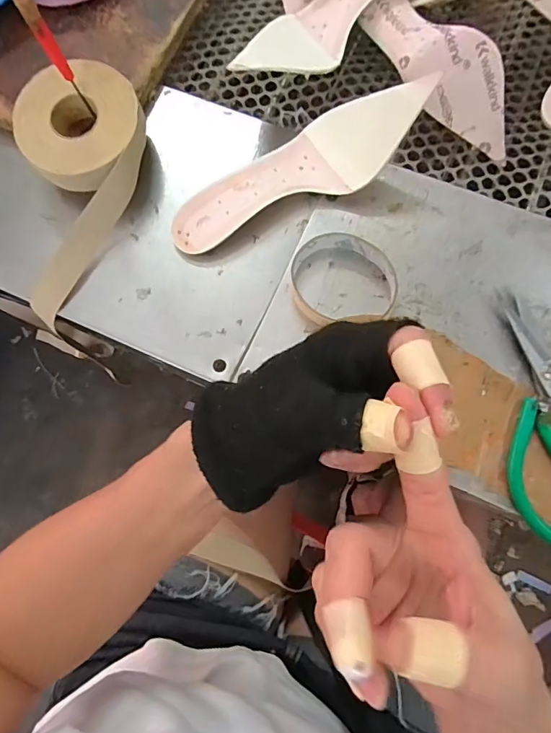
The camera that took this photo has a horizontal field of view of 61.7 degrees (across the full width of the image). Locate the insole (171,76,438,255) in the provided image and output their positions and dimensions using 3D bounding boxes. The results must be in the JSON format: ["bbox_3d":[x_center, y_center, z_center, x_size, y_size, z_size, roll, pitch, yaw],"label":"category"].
[{"bbox_3d":[0.015,-0.159,0.371,0.216,0.041,0.062,-26,73,8],"label":"insole"}]

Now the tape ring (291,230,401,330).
[{"bbox_3d":[0.055,-0.071,0.371,0.084,0.027,0.071,3,76,3],"label":"tape ring"}]

